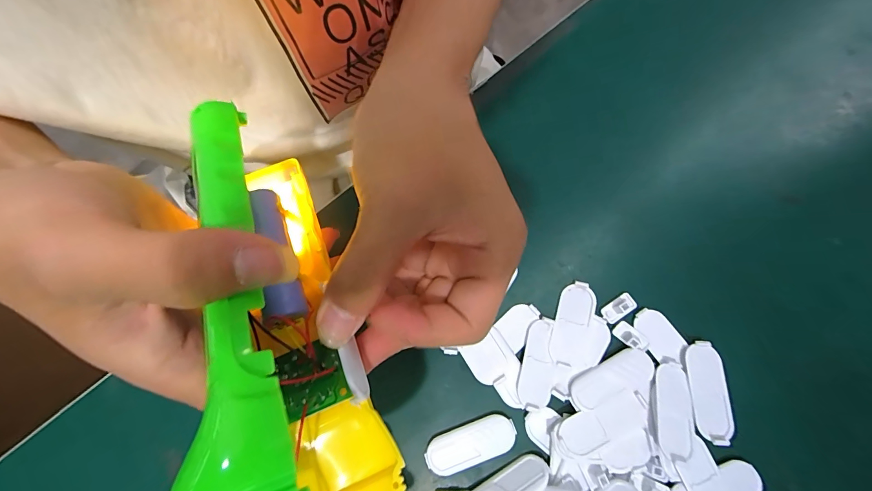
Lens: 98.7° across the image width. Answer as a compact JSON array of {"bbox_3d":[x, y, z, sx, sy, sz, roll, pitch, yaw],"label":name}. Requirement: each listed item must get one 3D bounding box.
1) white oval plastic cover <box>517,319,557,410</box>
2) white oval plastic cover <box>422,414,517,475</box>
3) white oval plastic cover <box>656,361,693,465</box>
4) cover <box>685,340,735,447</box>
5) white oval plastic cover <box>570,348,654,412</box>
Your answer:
[{"bbox_3d":[0.058,0.066,0.209,0.019,0.005,0.048,13,77,4],"label":"white oval plastic cover"},{"bbox_3d":[0.019,0.109,0.205,0.049,0.004,0.020,-20,77,-4],"label":"white oval plastic cover"},{"bbox_3d":[0.126,0.086,0.198,0.019,0.005,0.047,12,64,4],"label":"white oval plastic cover"},{"bbox_3d":[0.148,0.078,0.202,0.021,0.007,0.050,4,76,2],"label":"cover"},{"bbox_3d":[0.097,0.073,0.204,0.049,0.004,0.018,-27,77,-6],"label":"white oval plastic cover"}]

